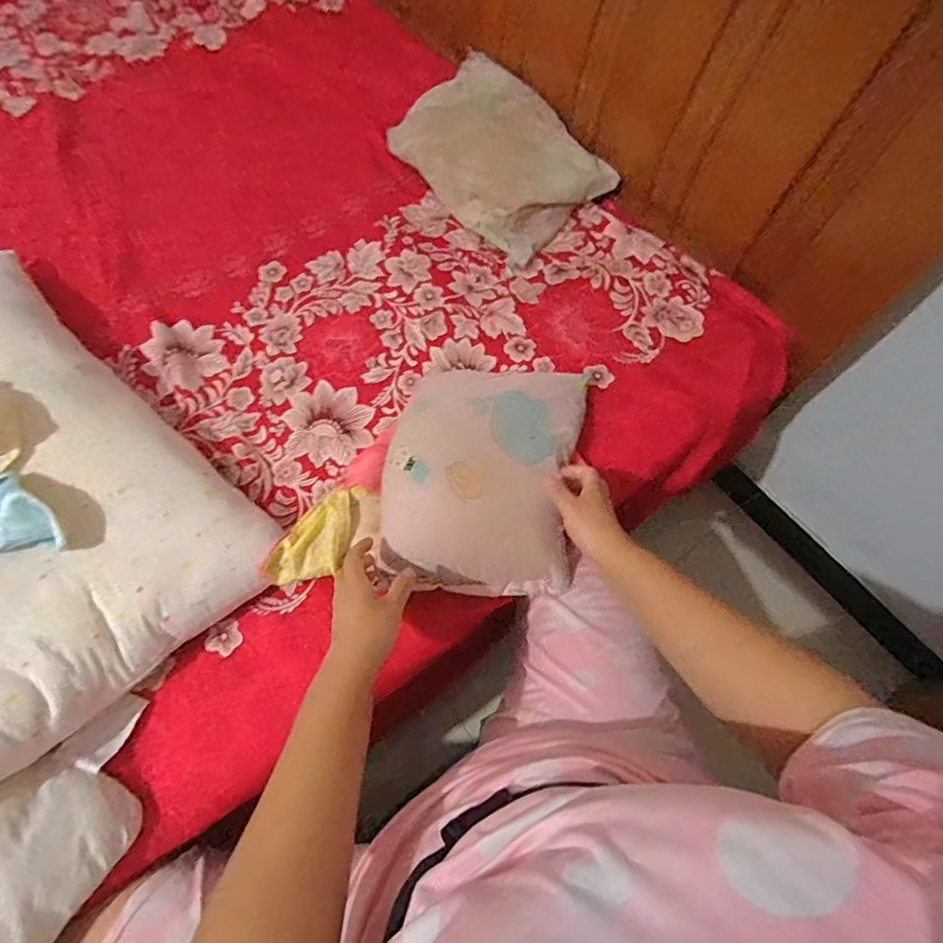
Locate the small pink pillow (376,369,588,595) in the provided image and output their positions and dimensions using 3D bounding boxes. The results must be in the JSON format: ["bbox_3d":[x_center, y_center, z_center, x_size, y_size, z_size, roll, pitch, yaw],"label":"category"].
[{"bbox_3d":[0.016,-0.008,0.652,0.225,0.087,0.285,8,65,1],"label":"small pink pillow"}]

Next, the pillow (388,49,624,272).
[{"bbox_3d":[0.040,-0.543,0.916,0.232,0.100,0.362,-37,72,-18],"label":"pillow"}]

